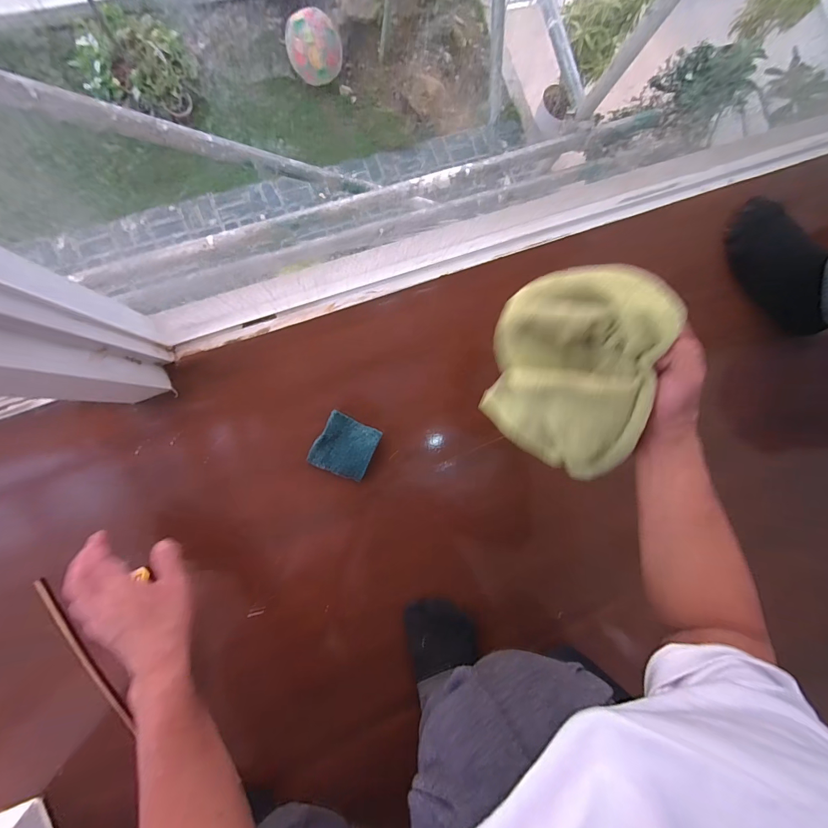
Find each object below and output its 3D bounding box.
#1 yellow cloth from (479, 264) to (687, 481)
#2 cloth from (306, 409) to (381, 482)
[{"bbox_3d":[0.140,-0.038,0.349,0.050,0.151,0.189,-16,121,-49],"label":"yellow cloth"},{"bbox_3d":[-0.086,0.042,0.460,0.070,0.017,0.072,26,86,-9],"label":"cloth"}]

